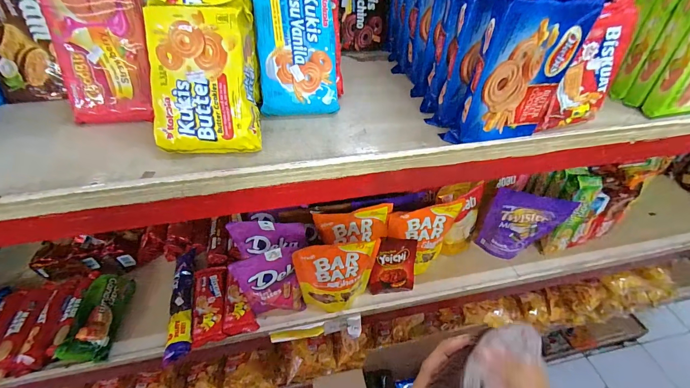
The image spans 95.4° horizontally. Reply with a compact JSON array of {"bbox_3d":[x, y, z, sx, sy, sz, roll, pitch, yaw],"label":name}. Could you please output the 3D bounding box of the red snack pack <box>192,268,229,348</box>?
[{"bbox_3d":[-0.278,0.224,0.649,0.063,0.016,0.161,-9,45,-11],"label":"red snack pack"}]

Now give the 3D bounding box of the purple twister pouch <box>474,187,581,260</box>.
[{"bbox_3d":[0.402,0.078,0.726,0.152,0.200,0.032,7,44,5],"label":"purple twister pouch"}]

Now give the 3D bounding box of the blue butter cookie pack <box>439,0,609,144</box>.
[{"bbox_3d":[0.203,-0.146,0.376,0.130,0.161,0.057,-5,45,-7],"label":"blue butter cookie pack"}]

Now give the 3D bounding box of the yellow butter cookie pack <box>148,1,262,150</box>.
[{"bbox_3d":[-0.164,-0.132,0.374,0.113,0.160,0.028,0,8,-7],"label":"yellow butter cookie pack"}]

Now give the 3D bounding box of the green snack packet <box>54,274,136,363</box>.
[{"bbox_3d":[-0.483,0.238,0.613,0.069,0.057,0.154,-4,45,-6],"label":"green snack packet"}]

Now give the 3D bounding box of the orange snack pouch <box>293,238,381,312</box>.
[{"bbox_3d":[-0.013,0.168,0.609,0.149,0.201,0.042,-9,45,-11],"label":"orange snack pouch"}]

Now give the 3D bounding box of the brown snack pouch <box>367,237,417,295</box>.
[{"bbox_3d":[0.103,0.159,0.683,0.095,0.133,0.024,0,14,-2],"label":"brown snack pouch"}]

